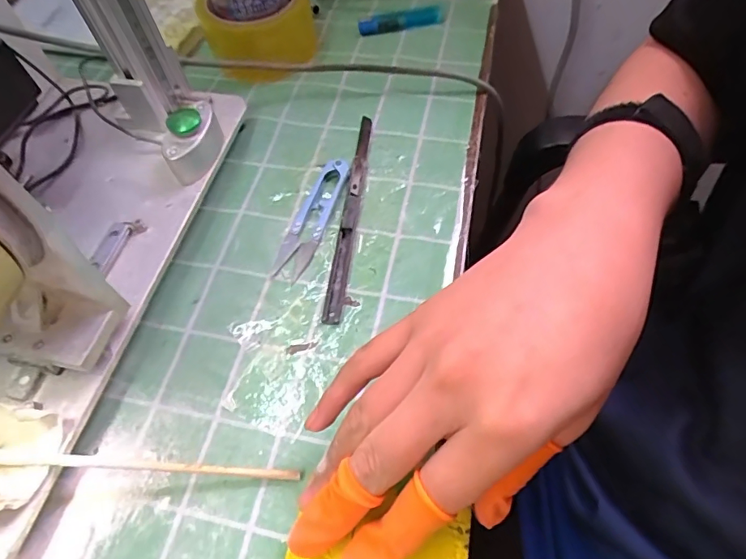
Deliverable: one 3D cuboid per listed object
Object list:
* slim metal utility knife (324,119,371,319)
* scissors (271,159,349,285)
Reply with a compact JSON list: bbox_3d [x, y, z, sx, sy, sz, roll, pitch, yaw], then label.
[{"bbox_3d":[-0.014,-0.051,0.342,0.017,0.006,0.176,4,59,6],"label":"slim metal utility knife"},{"bbox_3d":[-0.042,-0.046,0.340,0.024,0.010,0.102,13,60,12],"label":"scissors"}]

